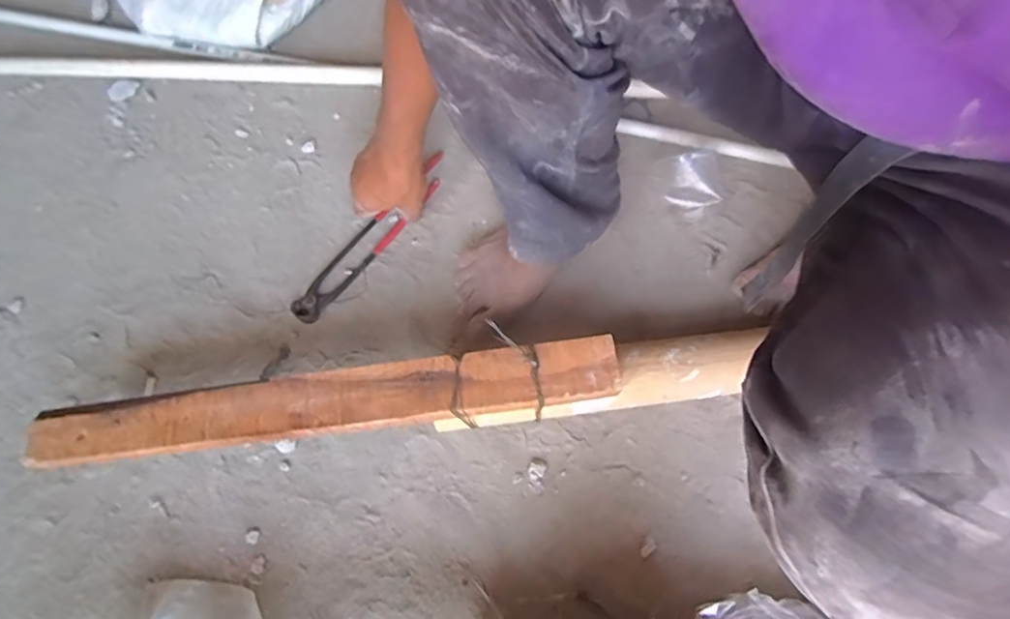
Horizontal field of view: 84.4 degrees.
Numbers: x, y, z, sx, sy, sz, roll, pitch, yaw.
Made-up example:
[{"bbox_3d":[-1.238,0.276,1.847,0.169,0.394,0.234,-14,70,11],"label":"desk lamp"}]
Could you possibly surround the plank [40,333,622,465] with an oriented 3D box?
[{"bbox_3d":[-0.160,0.084,0.509,0.525,0.030,0.058,-7,69,-2],"label":"plank"}]

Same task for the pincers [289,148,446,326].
[{"bbox_3d":[-0.153,-0.087,0.658,0.045,0.019,0.255,37,78,11],"label":"pincers"}]

